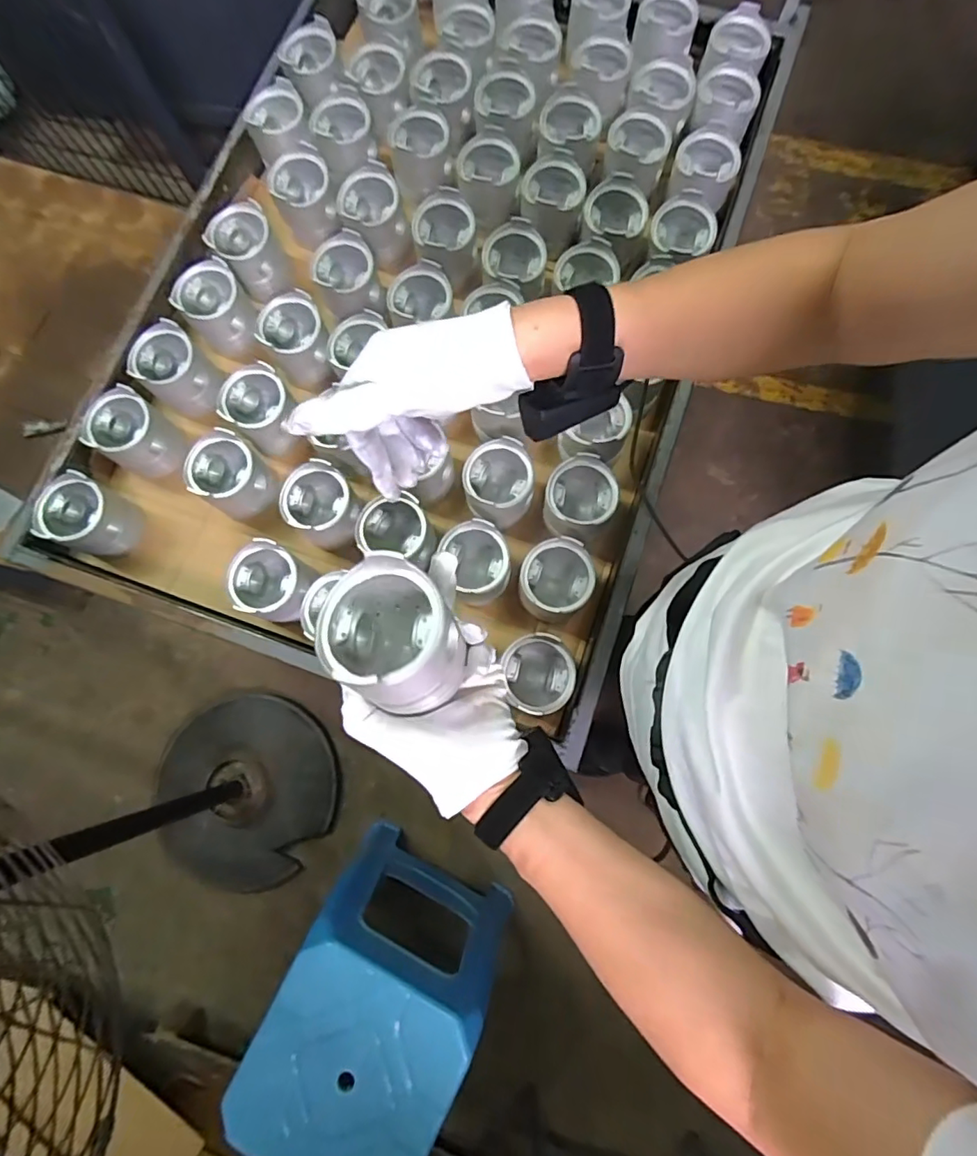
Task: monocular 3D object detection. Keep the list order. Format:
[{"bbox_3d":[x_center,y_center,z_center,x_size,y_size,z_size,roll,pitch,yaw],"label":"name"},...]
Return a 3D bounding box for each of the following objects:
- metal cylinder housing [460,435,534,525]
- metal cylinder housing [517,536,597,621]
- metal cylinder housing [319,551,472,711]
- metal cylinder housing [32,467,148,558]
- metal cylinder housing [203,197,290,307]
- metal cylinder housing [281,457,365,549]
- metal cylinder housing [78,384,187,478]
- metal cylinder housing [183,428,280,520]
[{"bbox_3d":[0.015,-0.115,0.664,0.088,0.069,0.091,0,77,2],"label":"metal cylinder housing"},{"bbox_3d":[0.079,0.007,0.656,0.093,0.098,0.085,-37,79,-6],"label":"metal cylinder housing"},{"bbox_3d":[-0.066,0.043,0.376,0.083,0.070,0.095,-33,78,-6],"label":"metal cylinder housing"},{"bbox_3d":[-0.505,-0.075,0.688,0.074,0.083,0.086,40,82,10],"label":"metal cylinder housing"},{"bbox_3d":[-0.335,-0.457,0.764,0.086,0.085,0.080,-21,78,-3],"label":"metal cylinder housing"},{"bbox_3d":[-0.204,-0.089,0.681,0.088,0.078,0.096,-5,77,1],"label":"metal cylinder housing"},{"bbox_3d":[-0.465,-0.188,0.719,0.079,0.091,0.087,26,79,7],"label":"metal cylinder housing"},{"bbox_3d":[-0.328,-0.128,0.691,0.086,0.082,0.080,0,77,2],"label":"metal cylinder housing"}]

